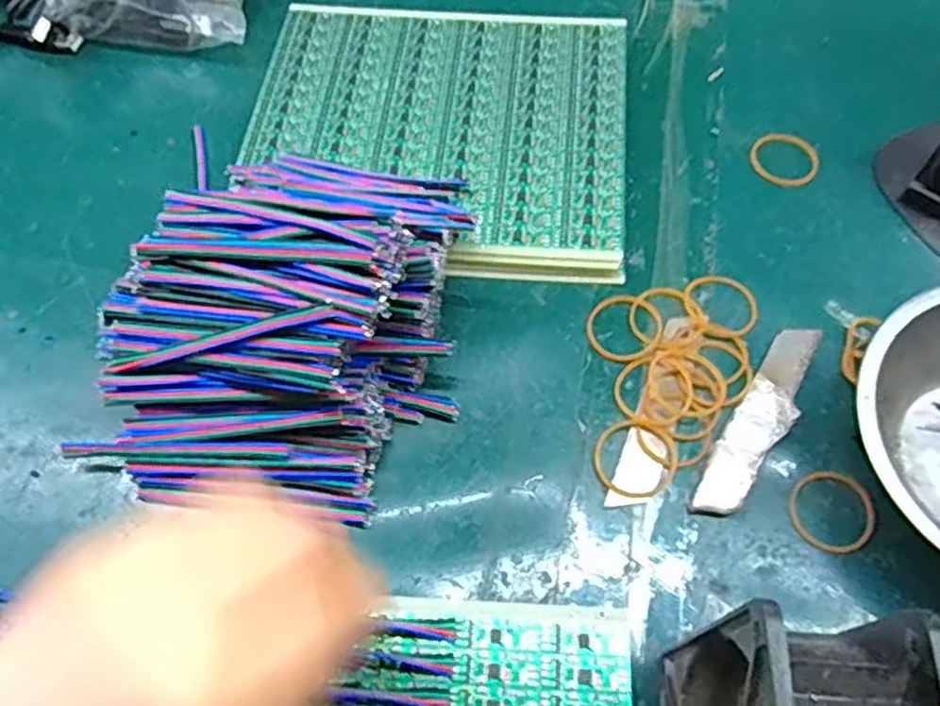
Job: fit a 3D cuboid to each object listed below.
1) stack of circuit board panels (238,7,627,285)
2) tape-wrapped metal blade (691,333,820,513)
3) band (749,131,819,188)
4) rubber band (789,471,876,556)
[{"bbox_3d":[-0.017,-0.120,0.389,0.193,0.013,0.175,4,63,4],"label":"stack of circuit board panels"},{"bbox_3d":[0.123,0.027,0.308,0.021,0.006,0.100,31,68,16],"label":"tape-wrapped metal blade"},{"bbox_3d":[0.163,-0.101,0.378,0.033,0.005,0.034,-1,63,1],"label":"band"},{"bbox_3d":[0.145,0.063,0.291,0.032,0.004,0.034,-1,63,1],"label":"rubber band"}]

